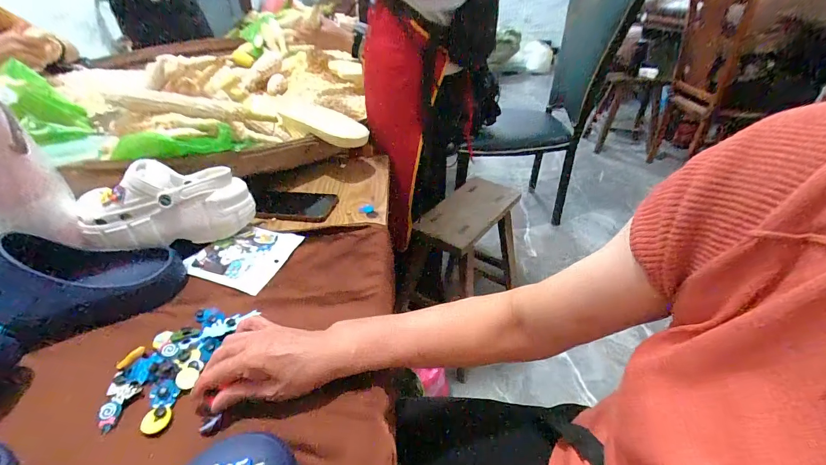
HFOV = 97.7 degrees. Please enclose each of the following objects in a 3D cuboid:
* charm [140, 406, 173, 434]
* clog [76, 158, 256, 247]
[{"bbox_3d":[-0.240,0.174,0.337,0.019,0.004,0.024,29,50,2],"label":"charm"},{"bbox_3d":[-0.359,-0.041,0.523,0.240,0.098,0.086,-5,36,-7],"label":"clog"}]

